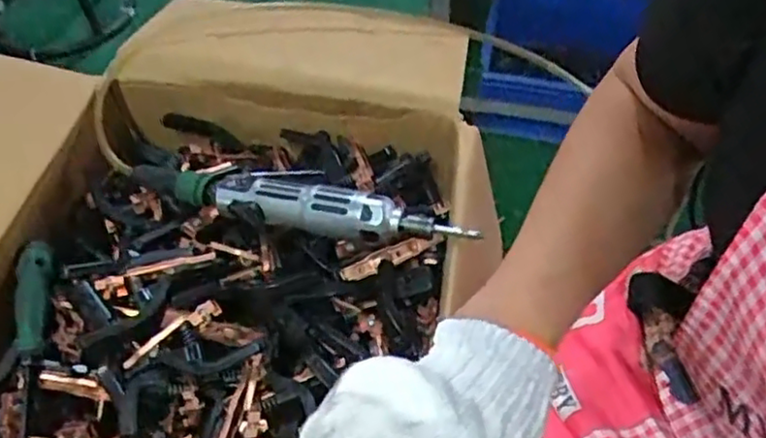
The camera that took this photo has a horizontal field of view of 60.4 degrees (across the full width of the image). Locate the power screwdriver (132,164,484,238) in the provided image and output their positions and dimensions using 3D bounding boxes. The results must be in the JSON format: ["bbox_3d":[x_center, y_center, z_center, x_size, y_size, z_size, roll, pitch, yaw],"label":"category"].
[{"bbox_3d":[-0.076,-0.012,0.549,0.292,0.057,0.049,12,56,9],"label":"power screwdriver"}]

